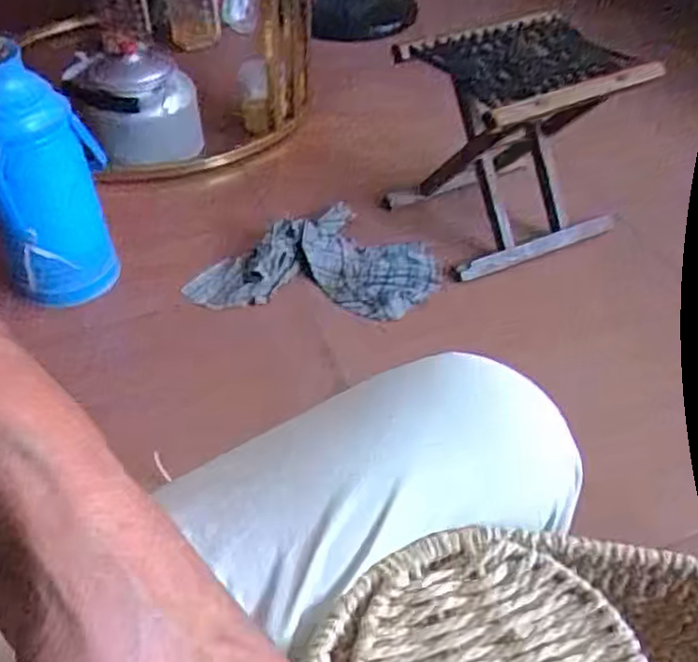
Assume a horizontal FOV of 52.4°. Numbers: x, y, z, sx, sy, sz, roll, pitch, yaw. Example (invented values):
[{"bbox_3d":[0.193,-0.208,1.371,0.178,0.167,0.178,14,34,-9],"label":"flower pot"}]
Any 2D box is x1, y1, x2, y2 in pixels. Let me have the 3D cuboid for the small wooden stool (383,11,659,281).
[{"bbox_3d":[0.271,-0.320,1.188,0.320,0.291,0.281,-21,49,-20],"label":"small wooden stool"}]

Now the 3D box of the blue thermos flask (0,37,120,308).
[{"bbox_3d":[-0.433,-0.214,1.018,0.165,0.356,0.145,-18,48,-17],"label":"blue thermos flask"}]

